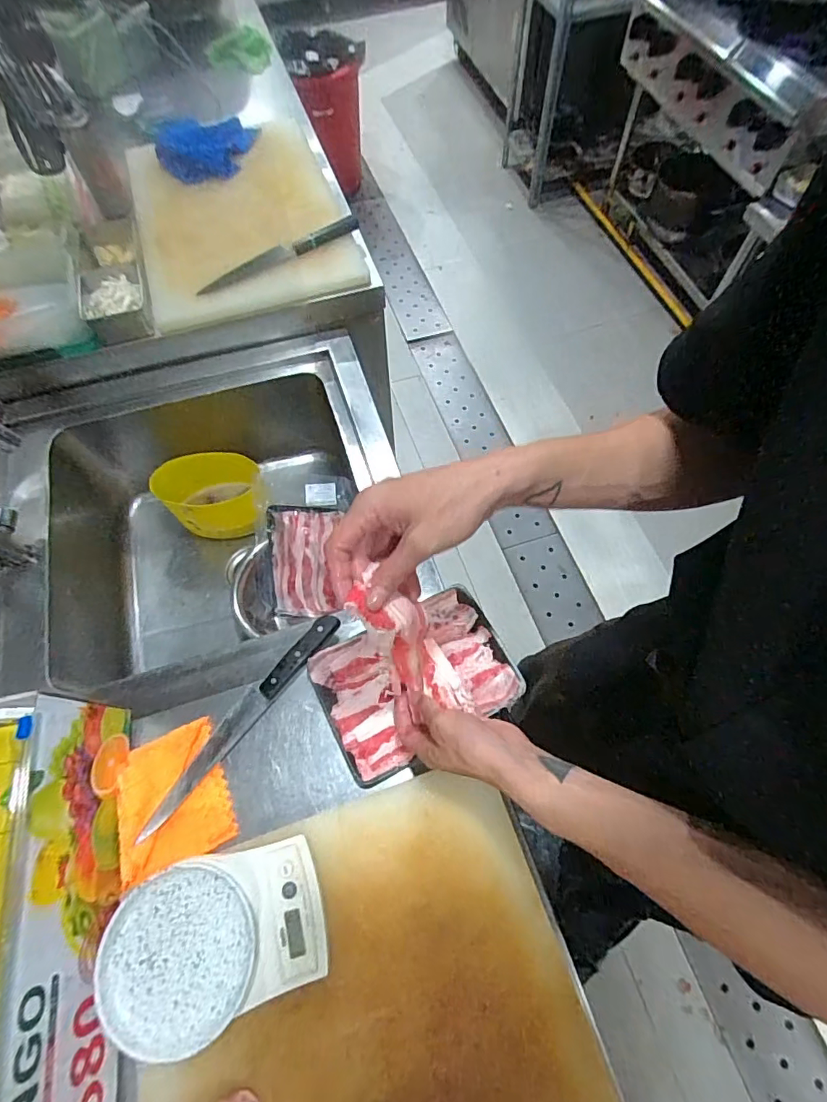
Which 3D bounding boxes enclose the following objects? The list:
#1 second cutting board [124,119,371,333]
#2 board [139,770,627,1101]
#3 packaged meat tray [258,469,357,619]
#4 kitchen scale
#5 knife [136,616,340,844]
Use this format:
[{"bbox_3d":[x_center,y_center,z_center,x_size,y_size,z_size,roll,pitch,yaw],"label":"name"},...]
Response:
[{"bbox_3d":[-0.353,-0.695,0.989,0.396,0.029,0.561,-17,65,-6],"label":"second cutting board"},{"bbox_3d":[-0.006,0.526,0.402,0.394,0.033,0.594,-16,65,-10],"label":"board"},{"bbox_3d":[-0.202,-0.008,0.946,0.167,0.030,0.281,4,107,10],"label":"packaged meat tray"},{"bbox_3d":[-0.184,0.360,0.459,0.190,0.054,0.139,-15,65,-5],"label":"kitchen scale"},{"bbox_3d":[-0.199,0.191,0.582,0.031,0.020,0.296,36,71,17],"label":"knife"}]

